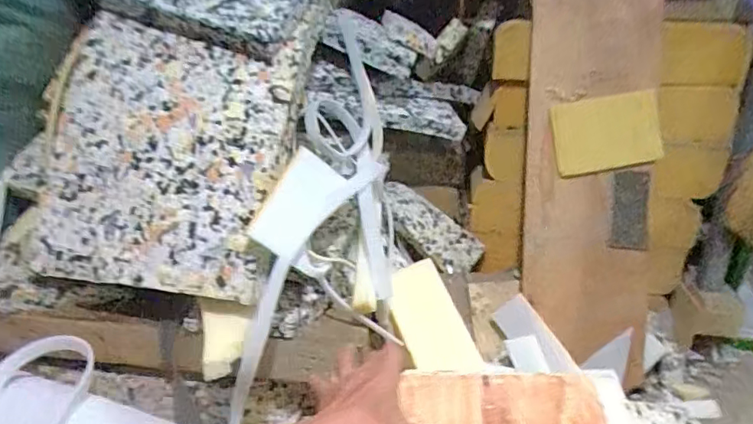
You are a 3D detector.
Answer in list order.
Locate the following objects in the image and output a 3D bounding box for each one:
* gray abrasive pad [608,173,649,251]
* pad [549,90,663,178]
[{"bbox_3d":[0.512,-0.002,1.039,0.070,0.155,0.018,1,3,12],"label":"gray abrasive pad"},{"bbox_3d":[0.471,-0.158,1.043,0.221,0.146,0.017,-10,20,2],"label":"pad"}]

